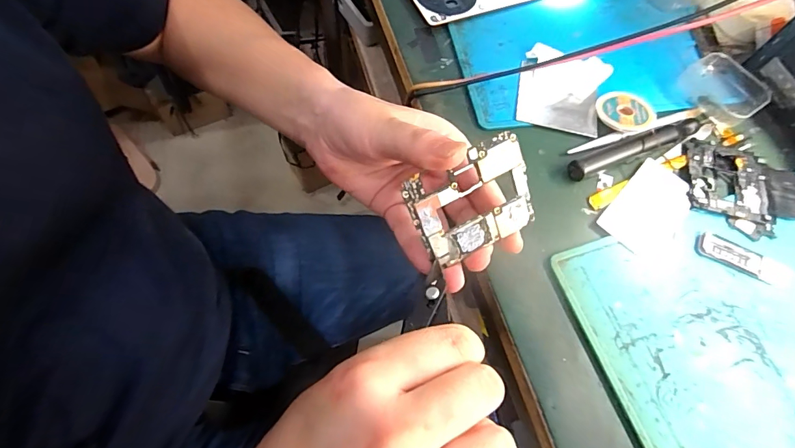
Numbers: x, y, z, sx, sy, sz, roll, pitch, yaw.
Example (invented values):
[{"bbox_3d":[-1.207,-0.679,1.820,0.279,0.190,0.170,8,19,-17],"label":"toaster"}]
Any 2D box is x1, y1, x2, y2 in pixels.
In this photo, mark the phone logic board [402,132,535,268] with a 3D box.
[{"bbox_3d":[0.041,-0.012,0.222,0.066,0.004,0.055,-26,114,-8],"label":"phone logic board"}]

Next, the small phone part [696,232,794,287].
[{"bbox_3d":[0.252,0.026,0.298,0.067,0.004,0.021,25,67,8],"label":"small phone part"}]

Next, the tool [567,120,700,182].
[{"bbox_3d":[0.191,-0.062,0.328,0.121,0.013,0.016,-20,69,-11],"label":"tool"}]

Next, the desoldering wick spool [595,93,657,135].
[{"bbox_3d":[0.187,-0.092,0.339,0.044,0.013,0.040,1,66,-2],"label":"desoldering wick spool"}]

